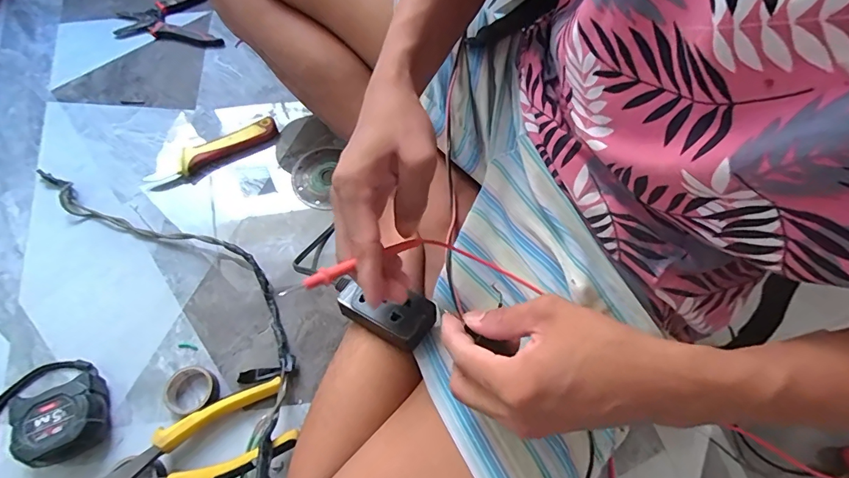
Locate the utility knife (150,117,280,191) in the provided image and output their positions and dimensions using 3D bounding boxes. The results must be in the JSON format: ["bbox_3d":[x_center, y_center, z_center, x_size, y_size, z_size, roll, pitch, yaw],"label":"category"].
[{"bbox_3d":[-0.259,-0.108,0.539,0.160,0.026,0.019,-34,70,-18],"label":"utility knife"}]

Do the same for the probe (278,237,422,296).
[{"bbox_3d":[-0.044,0.016,0.287,0.108,0.005,0.010,-21,64,-37],"label":"probe"}]

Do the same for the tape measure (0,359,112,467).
[{"bbox_3d":[-0.348,0.150,0.394,0.120,0.036,0.081,17,63,5],"label":"tape measure"}]

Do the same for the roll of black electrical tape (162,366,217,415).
[{"bbox_3d":[-0.223,0.146,0.412,0.049,0.021,0.044,41,68,16],"label":"roll of black electrical tape"}]

